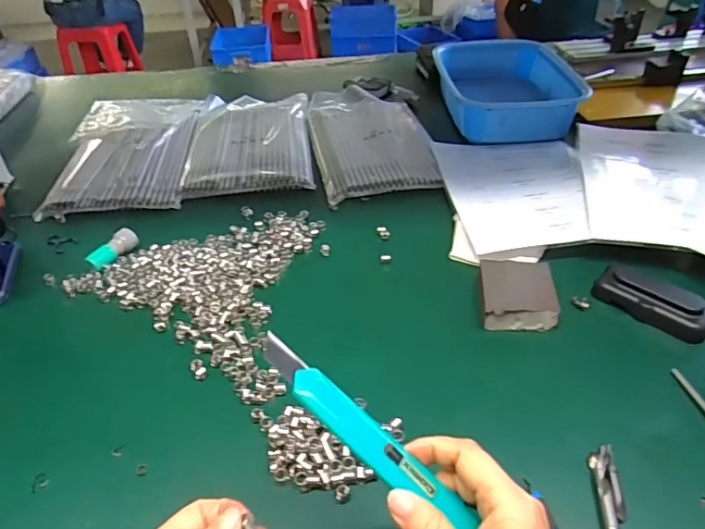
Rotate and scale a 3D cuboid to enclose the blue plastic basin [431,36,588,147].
[{"bbox_3d":[0.252,-0.287,0.872,0.204,0.087,0.275,-2,39,0],"label":"blue plastic basin"}]

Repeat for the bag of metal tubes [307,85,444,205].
[{"bbox_3d":[0.026,-0.203,0.806,0.172,0.017,0.327,-7,39,-6],"label":"bag of metal tubes"}]

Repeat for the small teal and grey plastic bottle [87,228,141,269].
[{"bbox_3d":[-0.274,-0.018,0.593,0.020,0.021,0.062,17,42,22],"label":"small teal and grey plastic bottle"}]

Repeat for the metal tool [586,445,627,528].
[{"bbox_3d":[0.177,0.162,0.354,0.018,0.010,0.085,4,39,8],"label":"metal tool"}]

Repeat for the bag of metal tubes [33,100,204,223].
[{"bbox_3d":[-0.337,-0.179,0.780,0.182,0.026,0.304,-6,39,-4],"label":"bag of metal tubes"}]

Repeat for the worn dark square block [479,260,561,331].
[{"bbox_3d":[0.161,0.029,0.513,0.070,0.026,0.079,1,39,5],"label":"worn dark square block"}]

